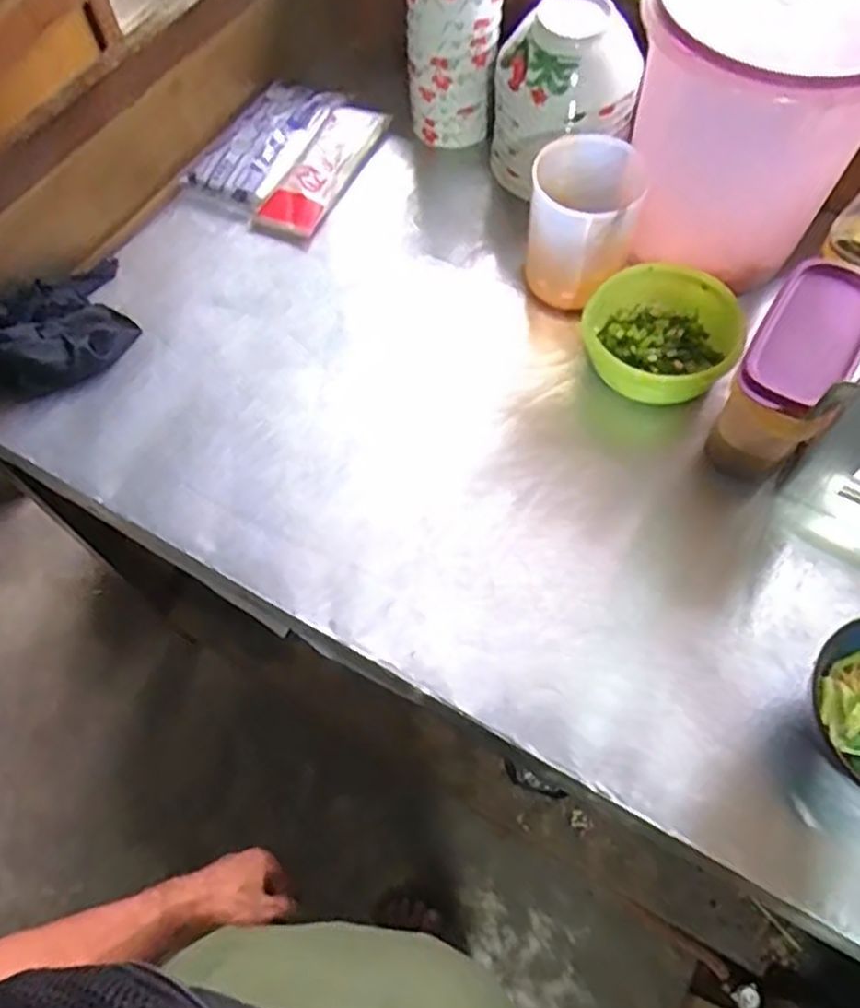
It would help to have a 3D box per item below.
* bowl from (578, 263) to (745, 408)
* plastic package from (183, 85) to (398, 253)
[{"bbox_3d":[0.244,-0.176,0.781,0.153,0.065,0.157,-1,63,2],"label":"bowl"},{"bbox_3d":[-0.181,-0.452,0.944,0.192,0.034,0.250,23,66,13],"label":"plastic package"}]

